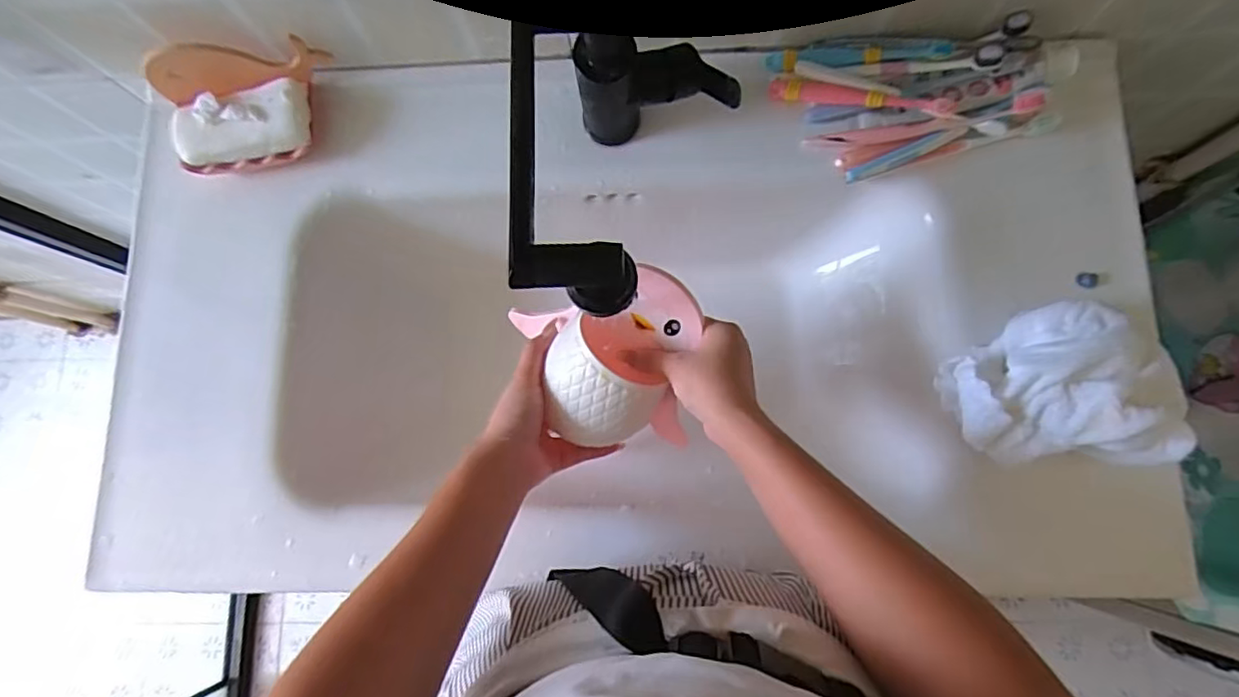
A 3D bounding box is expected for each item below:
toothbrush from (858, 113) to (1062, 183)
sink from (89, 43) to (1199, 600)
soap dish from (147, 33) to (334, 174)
[{"bbox_3d":[0.292,-0.172,0.532,0.169,0.019,0.013,-15,79,0],"label":"toothbrush"},{"bbox_3d":[0.011,-0.021,0.579,0.871,0.152,0.463,2,80,4],"label":"sink"},{"bbox_3d":[-0.322,-0.207,0.531,0.145,0.075,0.081,-14,79,0],"label":"soap dish"}]

